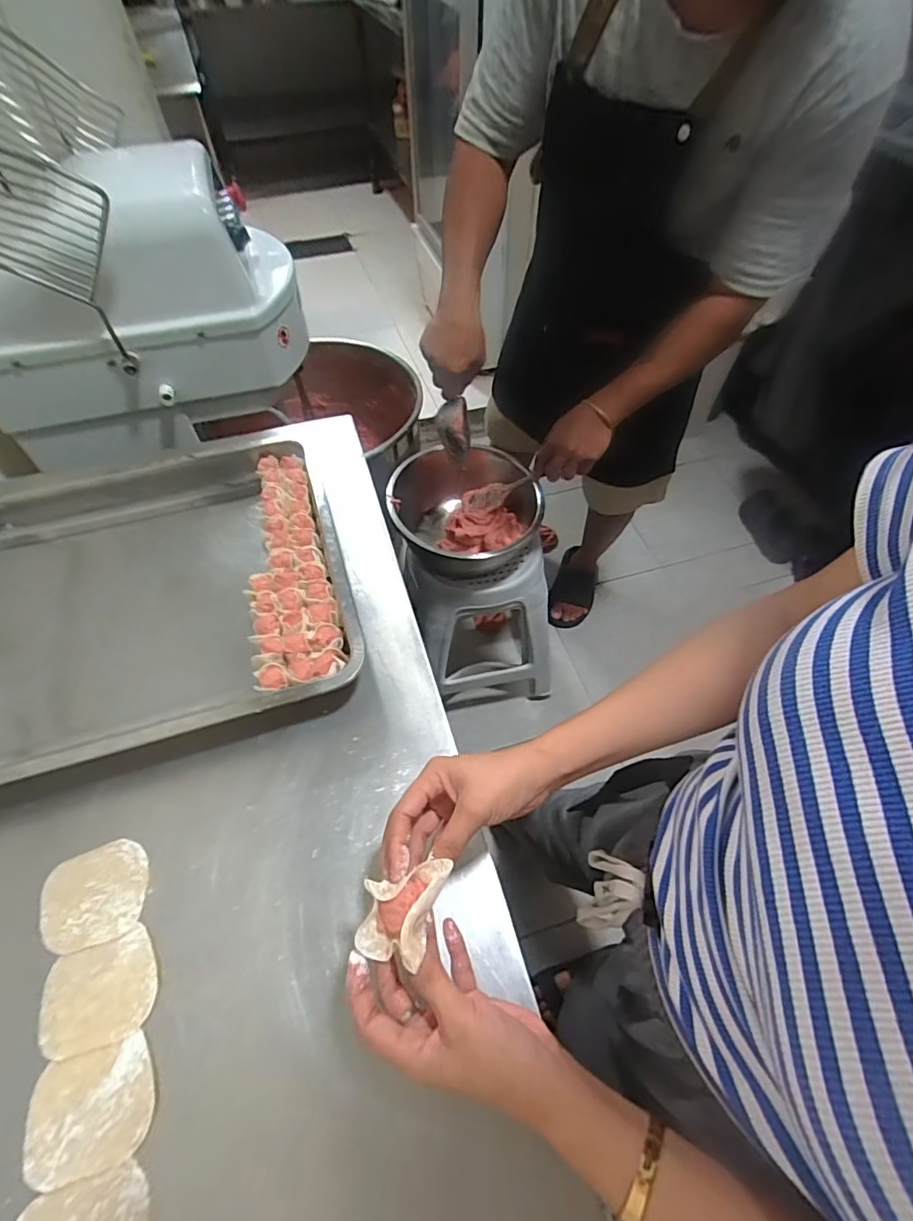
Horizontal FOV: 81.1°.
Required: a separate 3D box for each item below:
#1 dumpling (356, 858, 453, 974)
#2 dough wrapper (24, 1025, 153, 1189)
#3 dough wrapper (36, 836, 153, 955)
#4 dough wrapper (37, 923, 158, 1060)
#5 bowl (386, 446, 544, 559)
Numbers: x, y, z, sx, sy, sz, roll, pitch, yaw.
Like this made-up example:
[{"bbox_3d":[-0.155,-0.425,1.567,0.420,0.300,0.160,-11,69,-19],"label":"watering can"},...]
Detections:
[{"bbox_3d":[-0.037,0.198,0.356,0.048,0.035,0.062,16,57,12],"label":"dumpling"},{"bbox_3d":[-0.256,0.346,0.370,0.084,0.004,0.067,-14,56,-9],"label":"dough wrapper"},{"bbox_3d":[-0.301,0.238,0.445,0.082,0.004,0.073,-24,58,-15],"label":"dough wrapper"},{"bbox_3d":[-0.273,0.291,0.406,0.083,0.004,0.067,-19,57,-12],"label":"dough wrapper"},{"bbox_3d":[0.024,-0.181,1.042,0.290,0.150,0.262,-11,56,-6],"label":"bowl"}]

